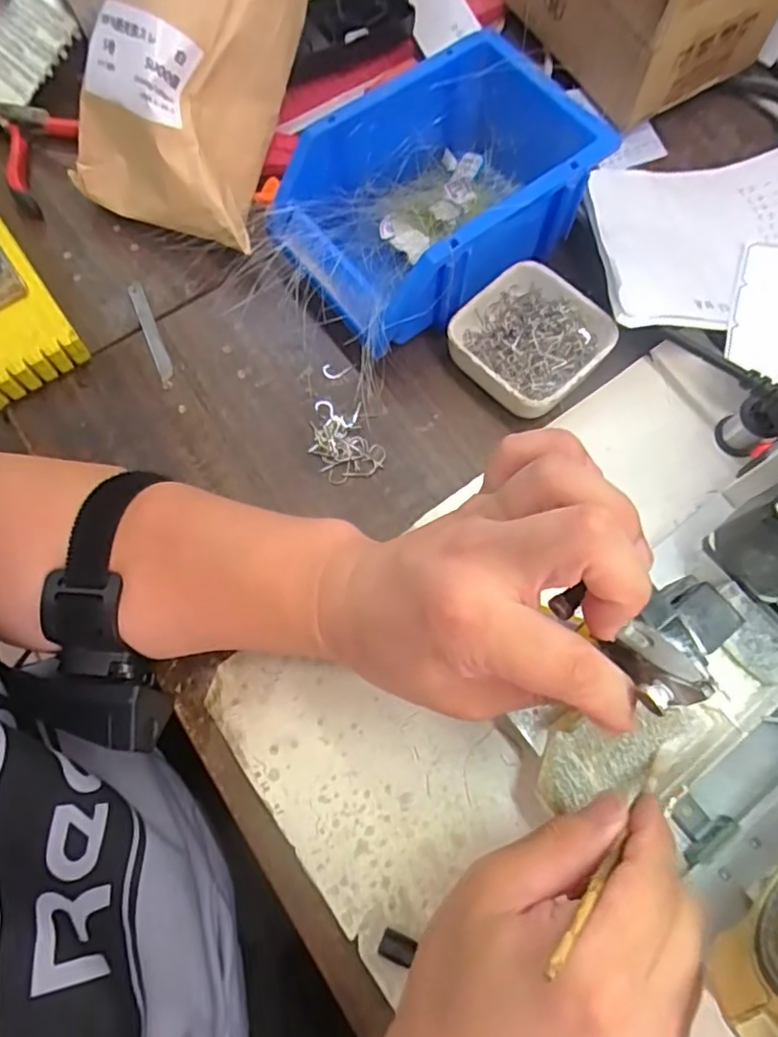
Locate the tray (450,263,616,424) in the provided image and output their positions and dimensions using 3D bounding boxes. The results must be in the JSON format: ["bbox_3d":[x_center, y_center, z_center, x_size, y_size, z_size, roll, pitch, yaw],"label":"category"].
[{"bbox_3d":[0.087,-0.109,0.384,0.087,0.029,0.081,-42,76,-12],"label":"tray"}]

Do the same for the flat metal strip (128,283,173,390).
[{"bbox_3d":[-0.158,-0.122,0.409,0.010,0.007,0.080,-23,73,-6],"label":"flat metal strip"}]

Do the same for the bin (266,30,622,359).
[{"bbox_3d":[0.029,-0.195,0.388,0.182,0.082,0.121,-36,75,-10],"label":"bin"}]

